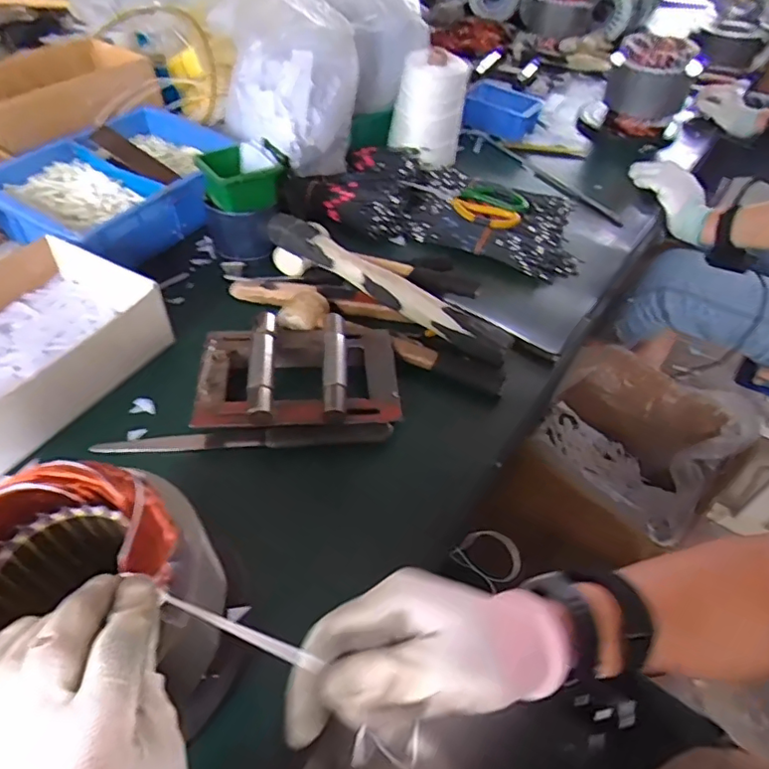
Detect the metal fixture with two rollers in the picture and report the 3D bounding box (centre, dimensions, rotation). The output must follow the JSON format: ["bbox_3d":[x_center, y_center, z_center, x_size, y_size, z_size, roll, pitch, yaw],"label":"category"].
[{"bbox_3d":[-0.086,-0.010,0.557,0.195,0.048,0.142,-2,47,-6],"label":"metal fixture with two rollers"}]

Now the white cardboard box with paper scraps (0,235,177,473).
[{"bbox_3d":[-0.368,-0.043,0.564,0.198,0.070,0.260,25,50,18],"label":"white cardboard box with paper scraps"}]

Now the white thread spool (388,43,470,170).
[{"bbox_3d":[0.073,-0.457,0.893,0.112,0.134,0.106,10,47,5],"label":"white thread spool"}]

